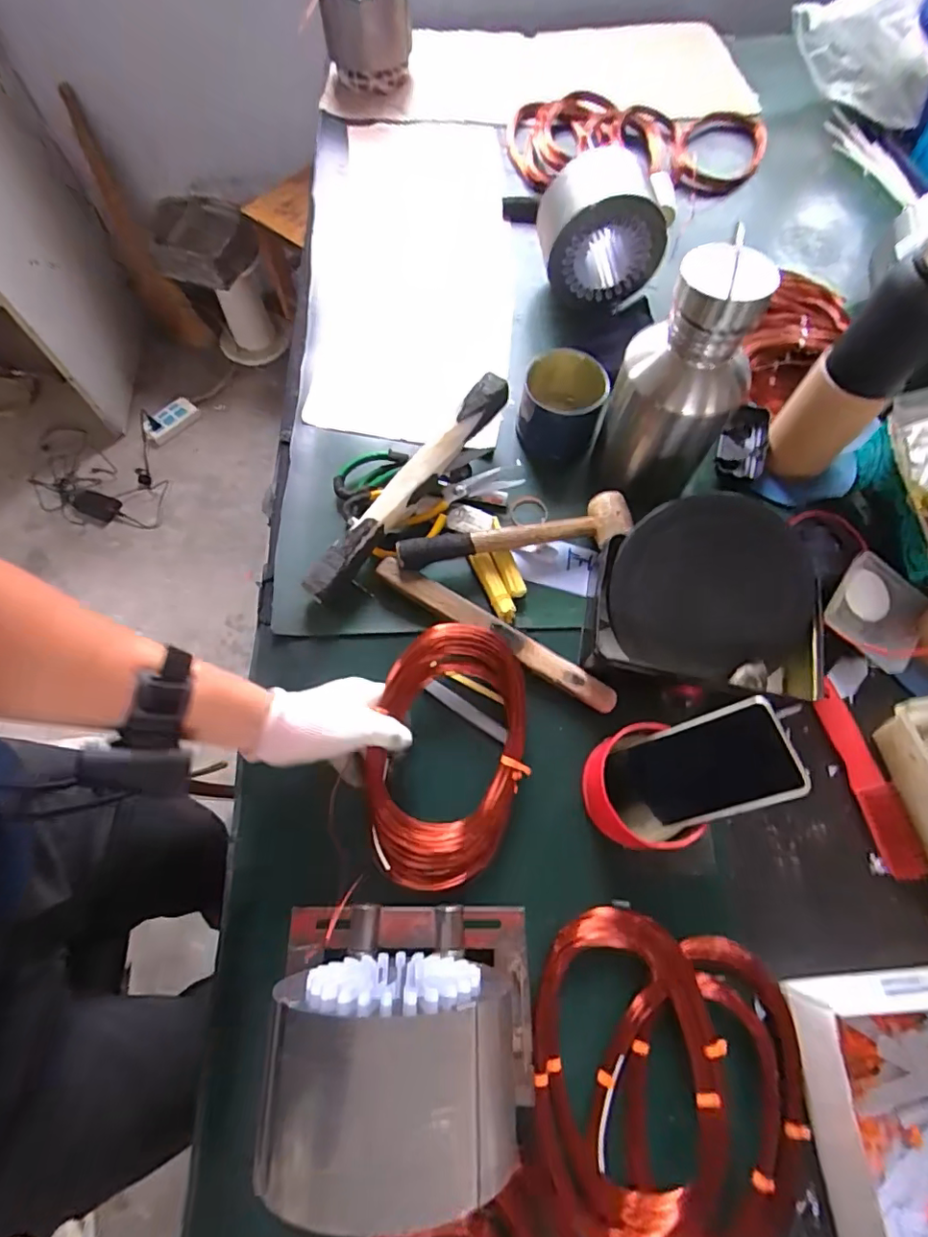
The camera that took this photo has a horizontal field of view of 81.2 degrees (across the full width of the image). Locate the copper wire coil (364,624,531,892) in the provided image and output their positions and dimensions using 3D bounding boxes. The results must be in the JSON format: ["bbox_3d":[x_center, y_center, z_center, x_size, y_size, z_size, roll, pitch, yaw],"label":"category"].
[{"bbox_3d":[-0.013,0.126,0.517,0.147,0.052,0.229,-3,68,-1],"label":"copper wire coil"}]

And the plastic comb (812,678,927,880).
[{"bbox_3d":[0.398,0.156,0.536,0.036,0.013,0.183,-14,69,-5],"label":"plastic comb"}]

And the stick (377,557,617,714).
[{"bbox_3d":[0.031,0.016,0.570,0.279,0.033,0.029,30,72,12],"label":"stick"}]

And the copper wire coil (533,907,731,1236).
[{"bbox_3d":[0.131,0.358,0.431,0.145,0.025,0.218,-6,68,-2],"label":"copper wire coil"}]

